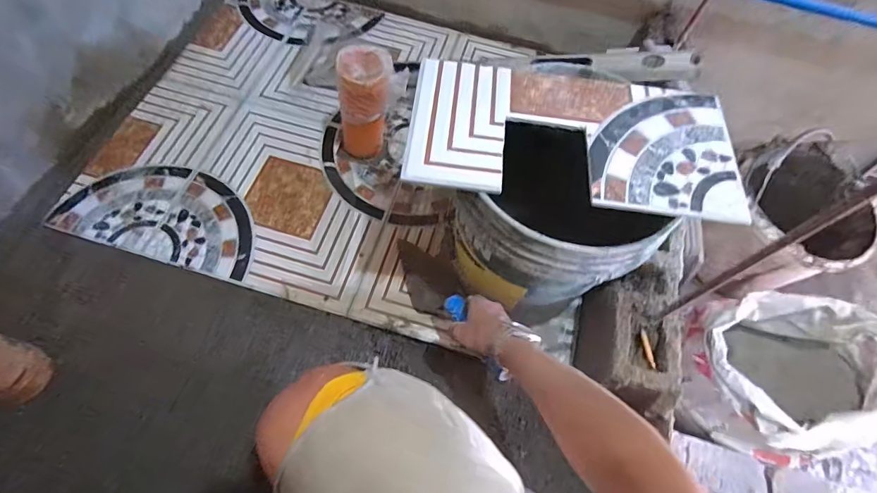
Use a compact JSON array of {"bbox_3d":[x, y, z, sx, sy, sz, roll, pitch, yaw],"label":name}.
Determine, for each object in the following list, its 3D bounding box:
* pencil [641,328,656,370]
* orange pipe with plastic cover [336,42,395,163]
[{"bbox_3d":[0.307,0.150,0.621,0.009,0.004,0.056,-3,64,-7],"label":"pencil"},{"bbox_3d":[-0.141,-0.272,0.842,0.095,0.223,0.103,11,63,-1],"label":"orange pipe with plastic cover"}]

